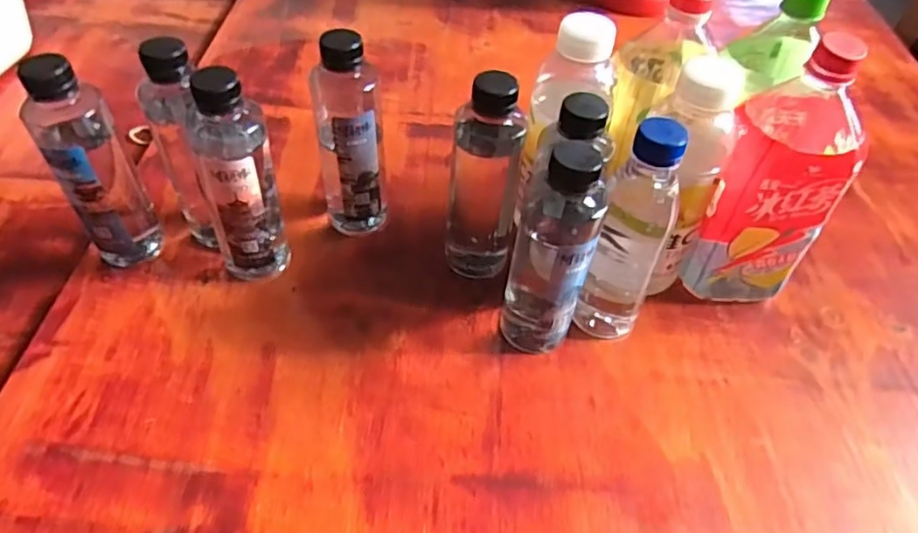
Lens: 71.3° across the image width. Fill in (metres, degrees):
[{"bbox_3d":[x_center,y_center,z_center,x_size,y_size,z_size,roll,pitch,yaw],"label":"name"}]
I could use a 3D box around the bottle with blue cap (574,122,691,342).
[{"bbox_3d":[0.126,-0.022,0.462,0.047,0.183,0.048,21,50,16],"label":"bottle with blue cap"}]

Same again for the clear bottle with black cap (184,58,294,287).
[{"bbox_3d":[-0.165,-0.063,0.487,0.056,0.176,0.048,-17,51,-17],"label":"clear bottle with black cap"}]

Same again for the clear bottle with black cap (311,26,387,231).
[{"bbox_3d":[-0.088,-0.099,0.526,0.054,0.179,0.047,-4,48,-6],"label":"clear bottle with black cap"}]

